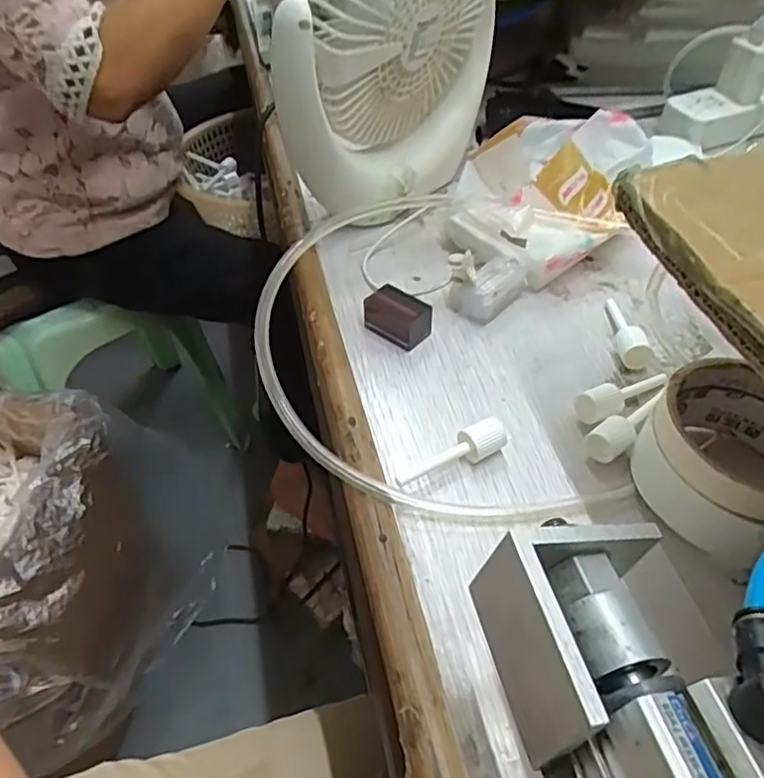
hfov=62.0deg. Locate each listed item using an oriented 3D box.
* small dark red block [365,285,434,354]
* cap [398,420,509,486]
[{"bbox_3d":[0.009,-0.047,0.408,0.041,0.024,0.025,30,55,28],"label":"small dark red block"},{"bbox_3d":[0.036,0.035,0.334,0.066,0.014,0.014,-21,49,-16],"label":"cap"}]

